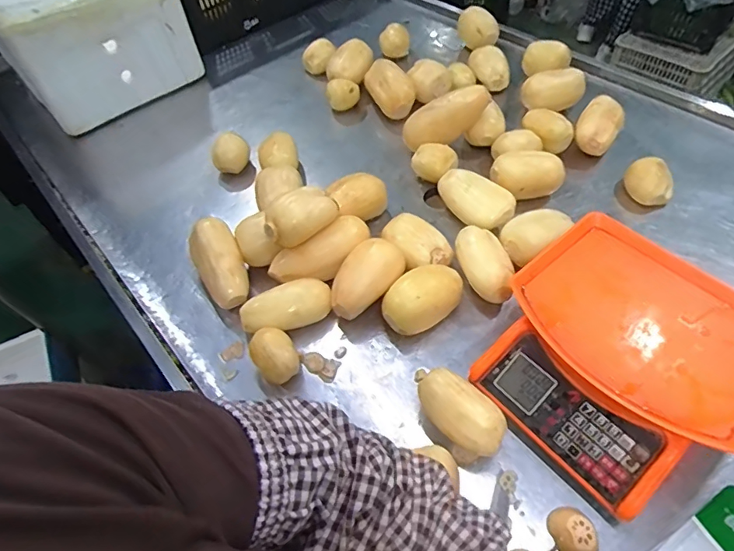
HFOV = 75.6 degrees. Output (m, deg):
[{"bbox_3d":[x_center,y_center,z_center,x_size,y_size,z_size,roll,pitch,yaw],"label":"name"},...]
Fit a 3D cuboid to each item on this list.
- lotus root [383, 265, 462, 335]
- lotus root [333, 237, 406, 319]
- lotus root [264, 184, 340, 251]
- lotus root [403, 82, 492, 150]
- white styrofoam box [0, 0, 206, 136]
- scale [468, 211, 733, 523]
[{"bbox_3d":[0.084,0.039,0.699,0.122,0.081,0.073,-32,57,-18],"label":"lotus root"},{"bbox_3d":[-0.003,0.004,0.716,0.130,0.068,0.083,-42,67,-5],"label":"lotus root"},{"bbox_3d":[-0.104,-0.092,0.719,0.106,0.060,0.061,-26,55,-14],"label":"lotus root"},{"bbox_3d":[0.150,-0.296,0.902,0.176,0.072,0.065,-22,48,26],"label":"lotus root"},{"bbox_3d":[-0.684,-0.605,1.137,0.361,0.286,0.494,-36,58,-21],"label":"white styrofoam box"},{"bbox_3d":[0.314,0.101,0.595,0.286,0.120,0.282,-36,58,-21],"label":"scale"}]

